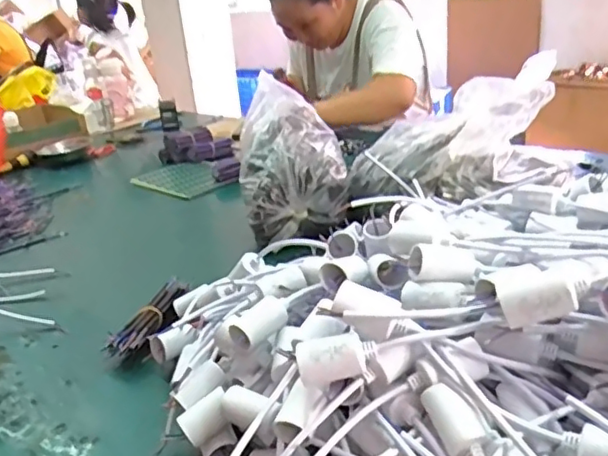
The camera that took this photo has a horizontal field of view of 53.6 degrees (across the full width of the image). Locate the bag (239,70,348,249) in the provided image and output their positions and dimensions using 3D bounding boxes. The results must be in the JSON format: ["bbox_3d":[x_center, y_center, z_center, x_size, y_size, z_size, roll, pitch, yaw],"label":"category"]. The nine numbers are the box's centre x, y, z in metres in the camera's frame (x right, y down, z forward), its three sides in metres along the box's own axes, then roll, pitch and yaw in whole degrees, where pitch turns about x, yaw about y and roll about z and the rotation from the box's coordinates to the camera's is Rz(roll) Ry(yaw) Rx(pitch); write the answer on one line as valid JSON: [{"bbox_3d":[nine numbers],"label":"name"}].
[{"bbox_3d":[-0.018,-0.096,0.900,0.148,0.192,0.215,-7,22,-1],"label":"bag"}]

